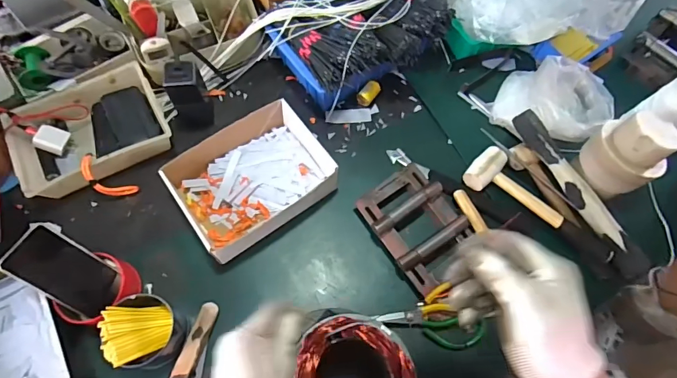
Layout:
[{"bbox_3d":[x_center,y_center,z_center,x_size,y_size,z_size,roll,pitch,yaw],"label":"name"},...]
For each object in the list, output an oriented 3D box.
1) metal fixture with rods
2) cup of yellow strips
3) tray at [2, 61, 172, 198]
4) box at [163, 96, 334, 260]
[{"bbox_3d":[0.134,0.061,0.702,0.142,0.055,0.190,-33,74,-14],"label":"metal fixture with rods"},{"bbox_3d":[-0.278,0.208,0.613,0.095,0.078,0.098,-13,70,-8],"label":"cup of yellow strips"},{"bbox_3d":[-0.433,-0.098,0.744,0.245,0.064,0.192,-29,73,-13],"label":"tray"},{"bbox_3d":[-0.140,-0.022,0.719,0.255,0.068,0.195,-32,74,-13],"label":"box"}]

